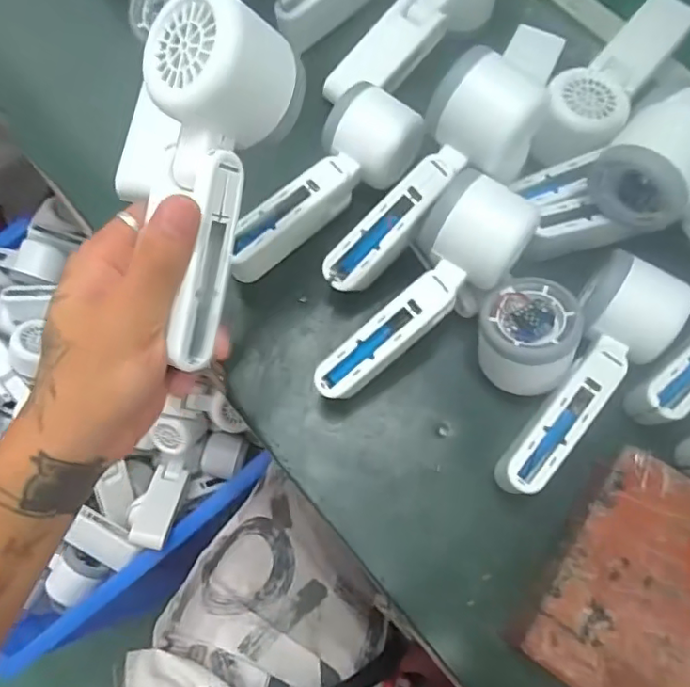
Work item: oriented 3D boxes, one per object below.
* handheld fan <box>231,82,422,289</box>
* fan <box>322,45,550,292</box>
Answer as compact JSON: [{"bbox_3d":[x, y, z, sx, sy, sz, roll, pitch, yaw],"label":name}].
[{"bbox_3d":[-0.022,-0.109,0.389,0.158,0.059,0.063,-34,74,-10],"label":"handheld fan"},{"bbox_3d":[0.056,-0.099,0.364,0.053,0.074,0.166,47,108,14],"label":"fan"}]

